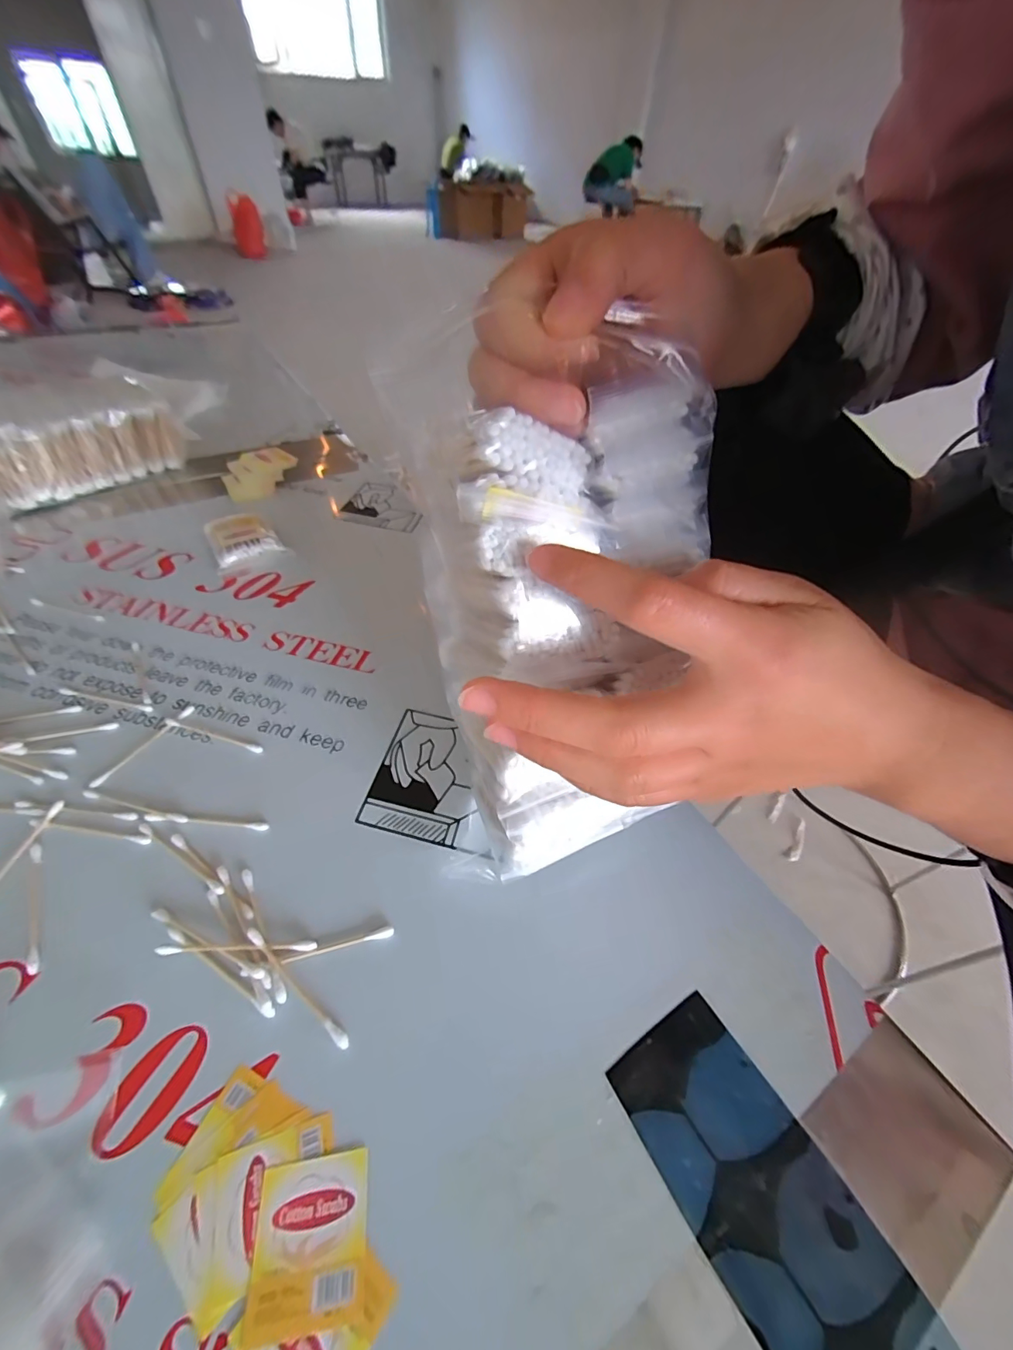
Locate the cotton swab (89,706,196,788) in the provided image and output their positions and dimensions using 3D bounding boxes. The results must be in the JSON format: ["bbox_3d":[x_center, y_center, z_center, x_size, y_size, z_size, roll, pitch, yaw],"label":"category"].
[{"bbox_3d":[-0.237,0.044,0.307,0.008,0.005,0.070,22,51,17],"label":"cotton swab"}]

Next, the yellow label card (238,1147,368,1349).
[{"bbox_3d":[-0.072,0.207,0.173,0.039,0.004,0.042,-4,47,-7],"label":"yellow label card"}]

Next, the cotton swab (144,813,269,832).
[{"bbox_3d":[-0.175,0.085,0.273,0.071,0.004,0.005,4,48,1],"label":"cotton swab"}]

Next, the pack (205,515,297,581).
[{"bbox_3d":[-0.253,-0.130,0.449,0.061,0.022,0.076,-31,56,-27],"label":"pack"}]

